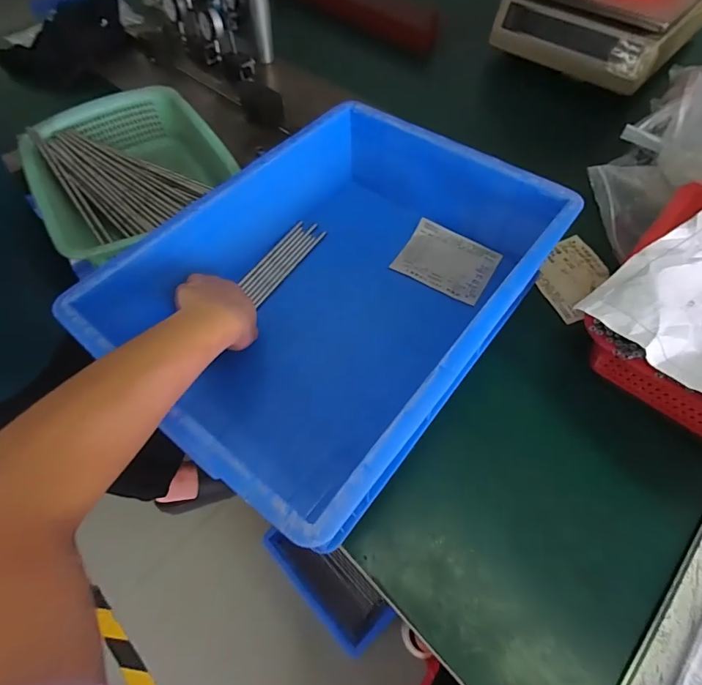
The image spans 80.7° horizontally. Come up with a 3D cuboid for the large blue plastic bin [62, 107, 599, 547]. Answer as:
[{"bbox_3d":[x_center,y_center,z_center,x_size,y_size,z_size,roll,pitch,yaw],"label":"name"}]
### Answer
[{"bbox_3d":[-0.010,-0.050,0.438,0.303,0.139,0.405,34,66,20],"label":"large blue plastic bin"}]

